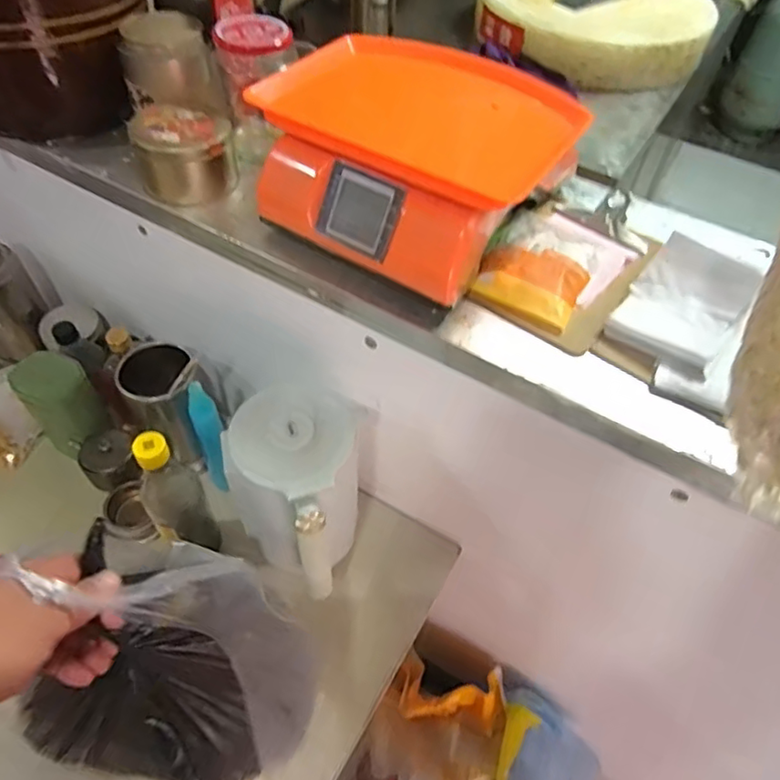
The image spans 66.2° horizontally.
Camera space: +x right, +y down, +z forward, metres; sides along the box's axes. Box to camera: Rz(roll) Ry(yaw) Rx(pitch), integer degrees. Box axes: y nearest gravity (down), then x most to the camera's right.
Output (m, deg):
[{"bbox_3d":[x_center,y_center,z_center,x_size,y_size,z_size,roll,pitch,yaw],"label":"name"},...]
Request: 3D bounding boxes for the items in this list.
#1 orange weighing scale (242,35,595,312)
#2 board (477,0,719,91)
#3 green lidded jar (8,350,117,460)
[{"bbox_3d":[0.022,-0.232,0.581,0.271,0.118,0.221,29,57,19],"label":"orange weighing scale"},{"bbox_3d":[0.391,-0.727,1.170,0.424,0.113,0.365,6,52,3],"label":"board"},{"bbox_3d":[-0.422,0.015,0.773,0.090,0.114,0.078,39,60,25],"label":"green lidded jar"}]

